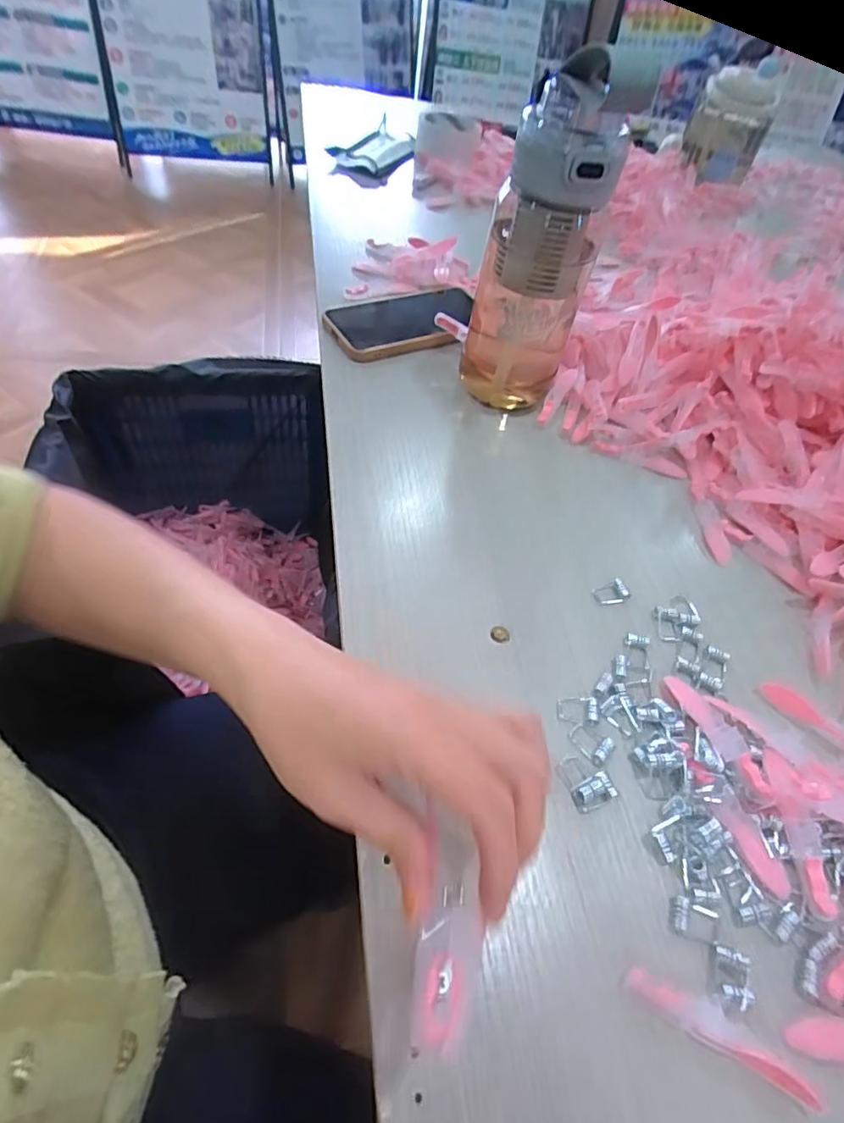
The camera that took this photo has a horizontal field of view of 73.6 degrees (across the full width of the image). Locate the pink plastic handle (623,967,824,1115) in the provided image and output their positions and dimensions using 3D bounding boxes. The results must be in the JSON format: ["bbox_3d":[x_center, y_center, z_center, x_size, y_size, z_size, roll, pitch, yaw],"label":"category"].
[{"bbox_3d":[0.122,0.194,0.232,0.077,0.008,0.013,28,55,16],"label":"pink plastic handle"}]

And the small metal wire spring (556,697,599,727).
[{"bbox_3d":[0.087,0.083,0.315,0.024,0.004,0.016,3,52,-3],"label":"small metal wire spring"}]

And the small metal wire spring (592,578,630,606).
[{"bbox_3d":[0.125,0.021,0.370,0.022,0.007,0.015,-18,56,-18],"label":"small metal wire spring"}]

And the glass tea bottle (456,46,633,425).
[{"bbox_3d":[0.078,-0.213,0.410,0.083,0.221,0.085,17,53,6],"label":"glass tea bottle"}]

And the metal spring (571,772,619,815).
[{"bbox_3d":[0.088,0.119,0.289,0.024,0.005,0.014,-23,58,-21],"label":"metal spring"}]

